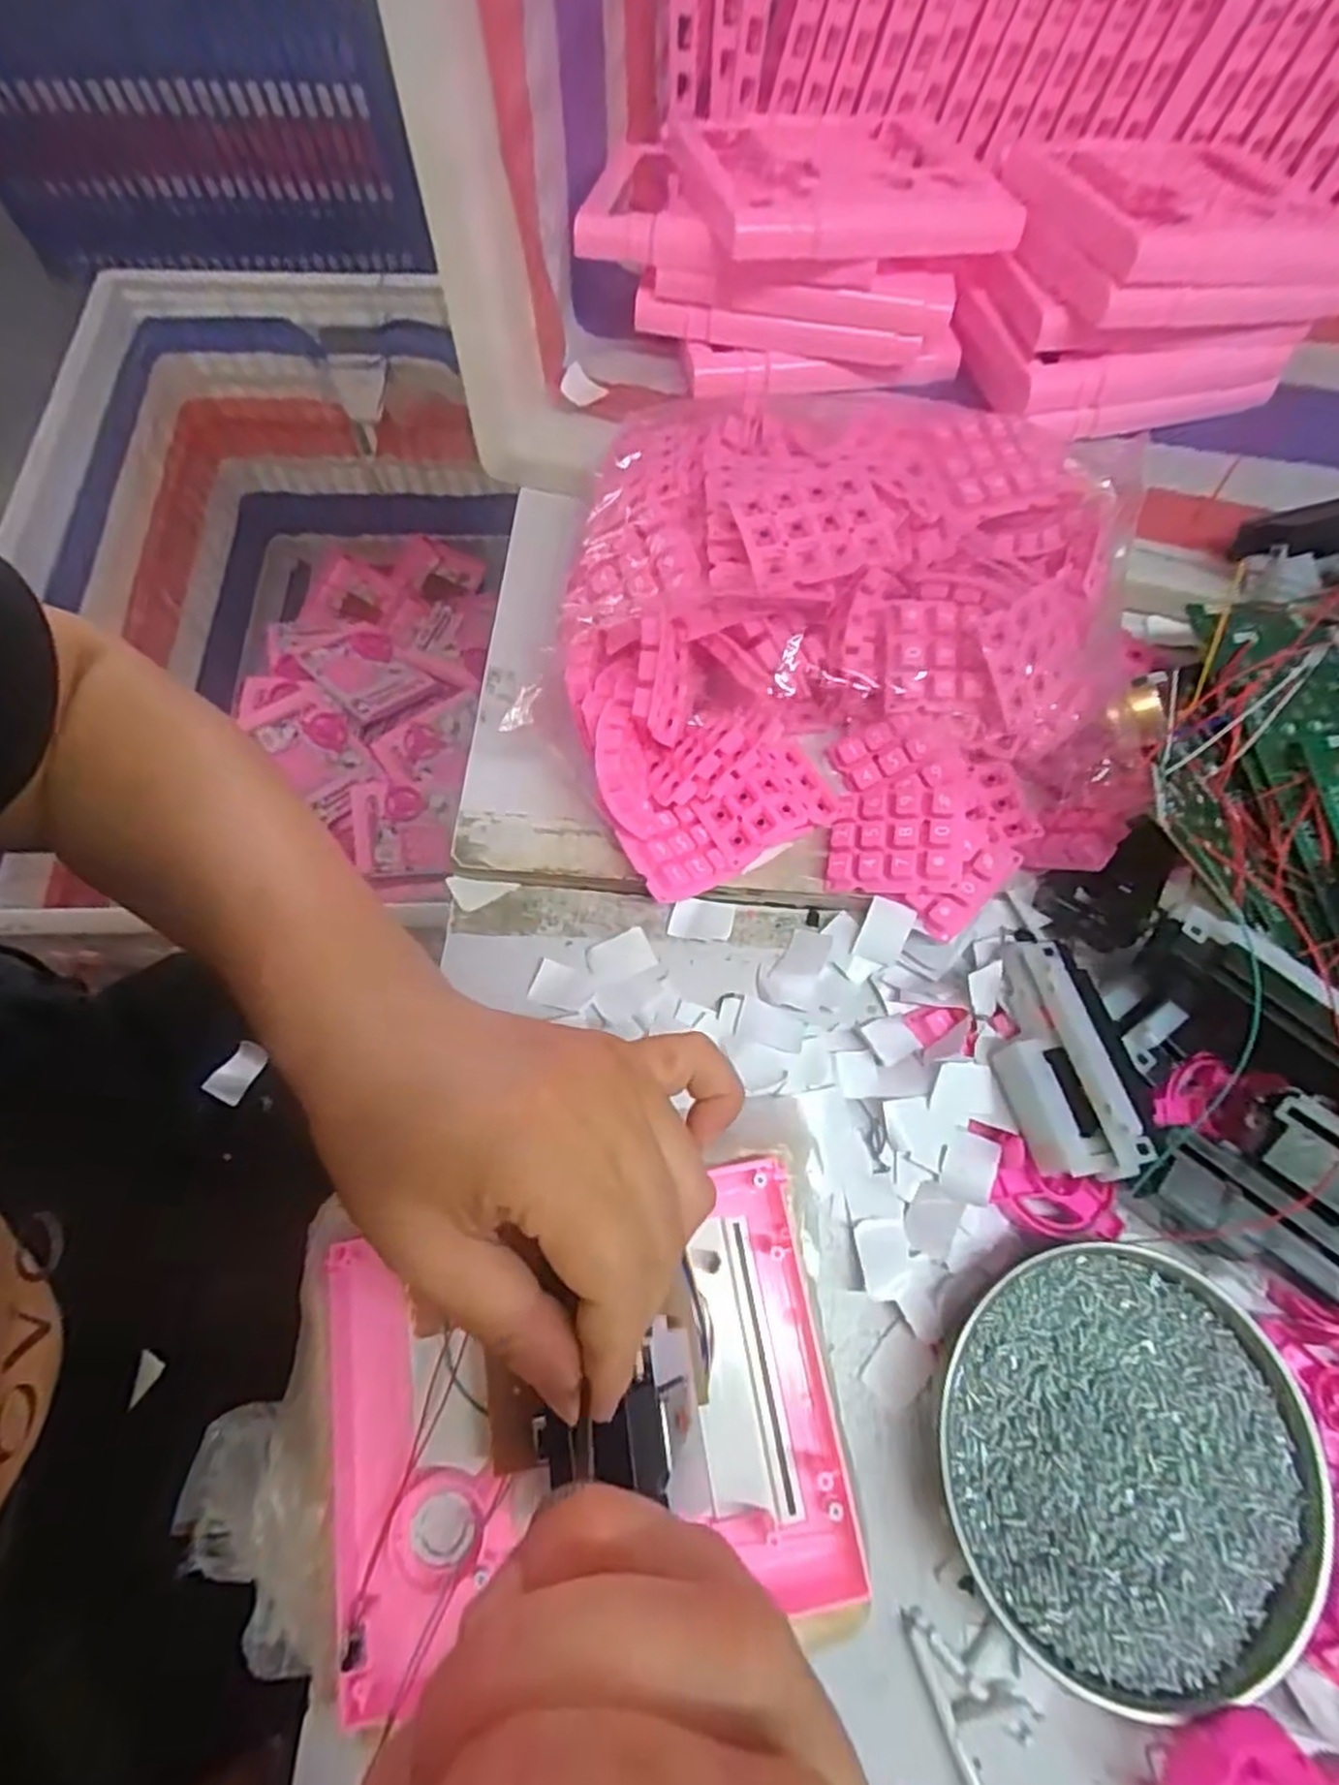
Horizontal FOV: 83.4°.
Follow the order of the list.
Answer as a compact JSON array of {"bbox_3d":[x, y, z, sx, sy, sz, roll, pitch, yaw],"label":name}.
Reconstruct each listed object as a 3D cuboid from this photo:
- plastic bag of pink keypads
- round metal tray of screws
[{"bbox_3d":[0.087,-0.108,0.342,0.260,0.100,0.226,6,70,3],"label":"plastic bag of pink keypads"},{"bbox_3d":[0.167,0.203,0.271,0.127,0.016,0.131,0,69,-1],"label":"round metal tray of screws"}]

